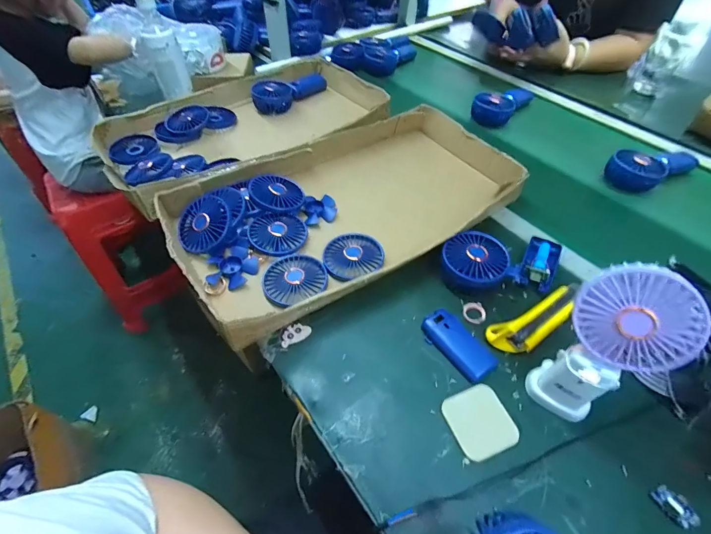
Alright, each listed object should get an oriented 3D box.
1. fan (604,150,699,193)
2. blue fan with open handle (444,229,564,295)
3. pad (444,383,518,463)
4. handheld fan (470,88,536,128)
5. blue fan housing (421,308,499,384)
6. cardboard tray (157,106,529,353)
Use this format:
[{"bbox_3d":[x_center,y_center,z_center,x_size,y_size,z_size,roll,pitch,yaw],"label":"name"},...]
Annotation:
[{"bbox_3d":[0.542,-0.185,0.649,0.166,0.056,0.080,-22,54,-17],"label":"fan"},{"bbox_3d":[0.200,-0.004,0.497,0.169,0.050,0.092,-5,51,-5],"label":"blue fan with open handle"},{"bbox_3d":[0.132,0.164,0.381,0.064,0.008,0.065,-17,53,-14],"label":"pad"},{"bbox_3d":[0.339,-0.380,0.806,0.080,0.047,0.194,31,57,23],"label":"handheld fan"},{"bbox_3d":[0.124,0.092,0.435,0.045,0.017,0.096,-30,57,-23],"label":"blue fan housing"},{"bbox_3d":[0.006,-0.116,0.577,0.557,0.055,0.279,-29,57,-22],"label":"cardboard tray"}]

